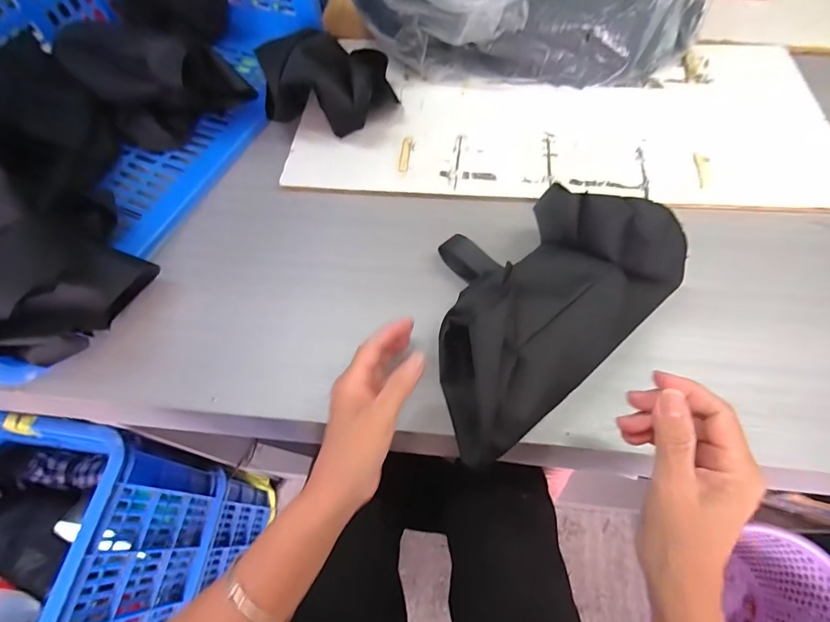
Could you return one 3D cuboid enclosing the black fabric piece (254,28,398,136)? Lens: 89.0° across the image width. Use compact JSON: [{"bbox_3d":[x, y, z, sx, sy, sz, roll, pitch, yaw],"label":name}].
[{"bbox_3d":[-0.111,-0.306,0.563,0.155,0.086,0.153,15,64,10],"label":"black fabric piece"}]

